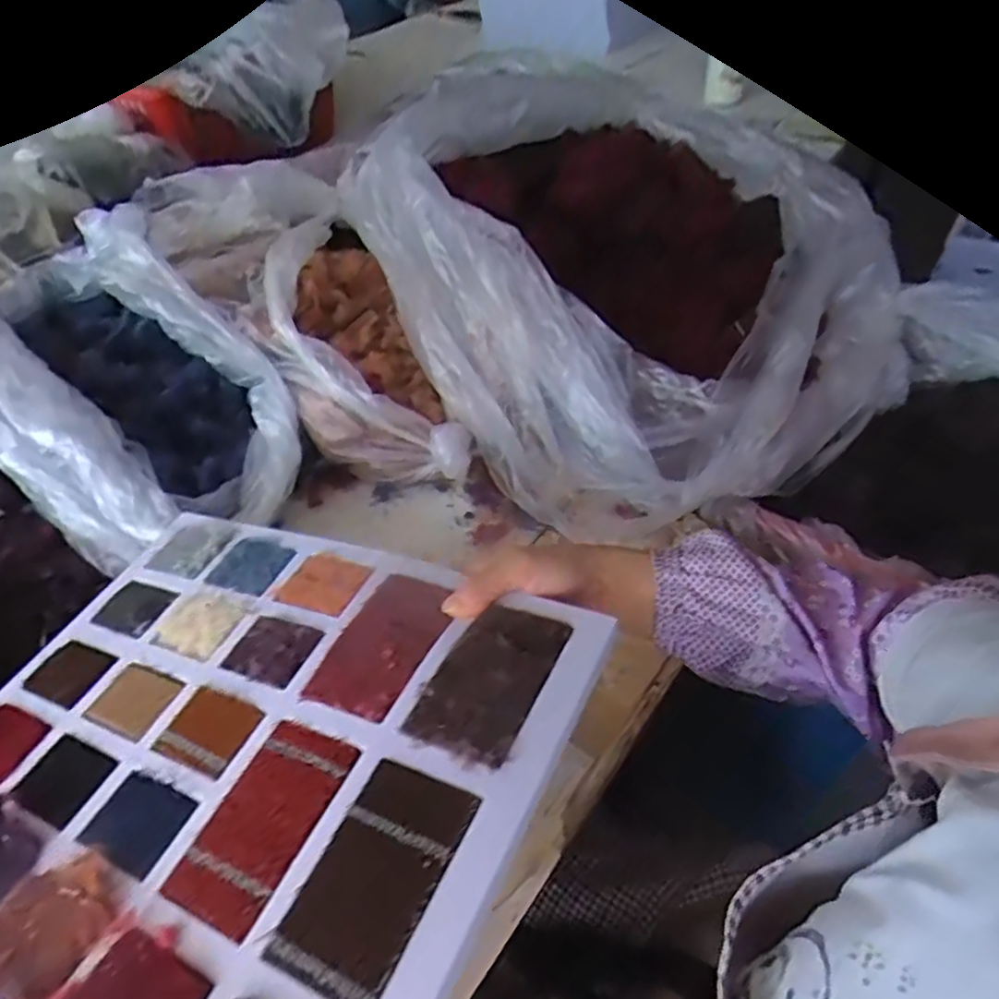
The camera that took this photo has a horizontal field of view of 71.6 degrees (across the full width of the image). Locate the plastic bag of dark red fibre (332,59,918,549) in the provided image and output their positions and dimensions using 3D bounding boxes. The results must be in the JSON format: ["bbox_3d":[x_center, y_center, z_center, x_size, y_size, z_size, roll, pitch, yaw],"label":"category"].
[{"bbox_3d":[0.126,-0.234,0.678,0.454,0.236,0.466,-23,49,-17],"label":"plastic bag of dark red fibre"}]

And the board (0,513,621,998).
[{"bbox_3d":[-0.180,0.172,0.313,0.344,0.016,0.419,8,44,30],"label":"board"}]

